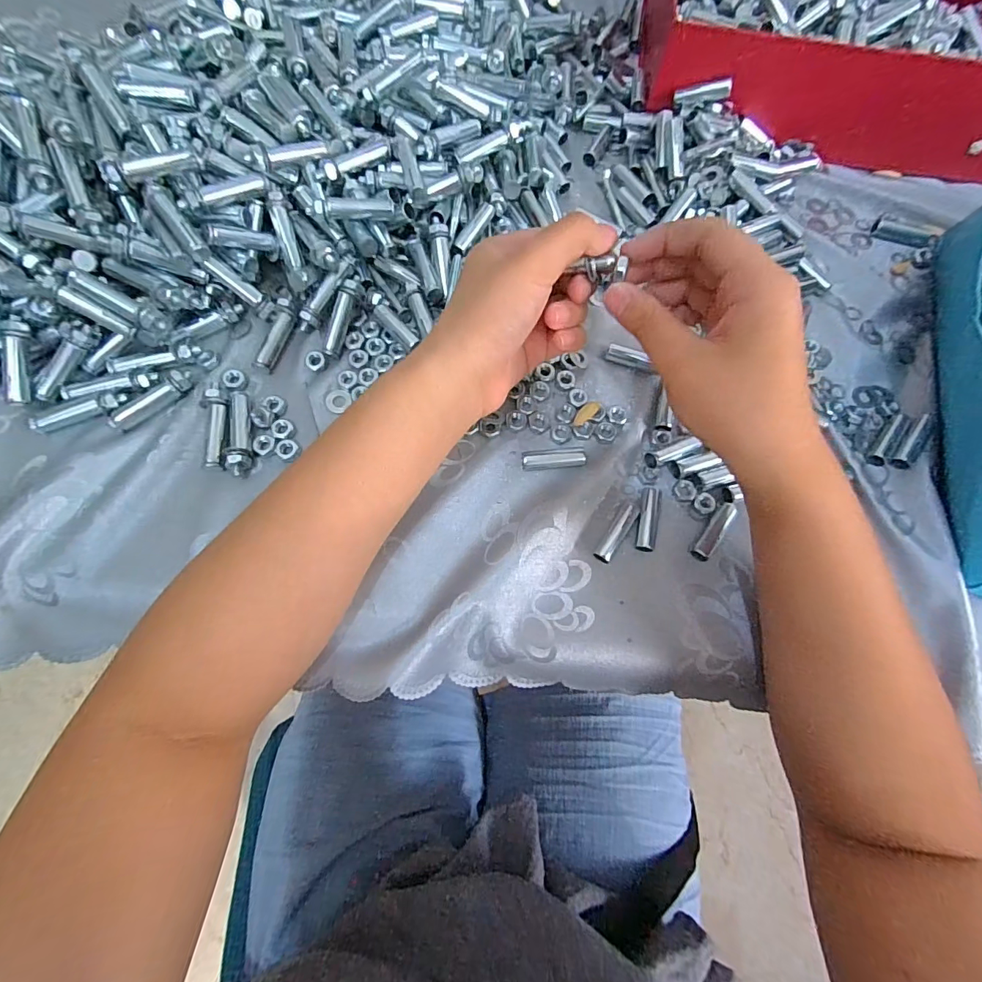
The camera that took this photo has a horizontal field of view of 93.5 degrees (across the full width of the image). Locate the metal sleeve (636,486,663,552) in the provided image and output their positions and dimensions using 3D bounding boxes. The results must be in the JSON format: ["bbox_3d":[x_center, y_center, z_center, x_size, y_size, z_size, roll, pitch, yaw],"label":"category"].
[{"bbox_3d":[0.097,0.017,0.283,0.013,0.008,0.041,16,74,3],"label":"metal sleeve"}]

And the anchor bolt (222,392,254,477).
[{"bbox_3d":[-0.157,-0.036,0.285,0.015,0.009,0.055,-9,74,-4],"label":"anchor bolt"}]

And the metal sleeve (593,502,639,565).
[{"bbox_3d":[0.077,0.024,0.279,0.011,0.008,0.044,33,76,7],"label":"metal sleeve"}]

